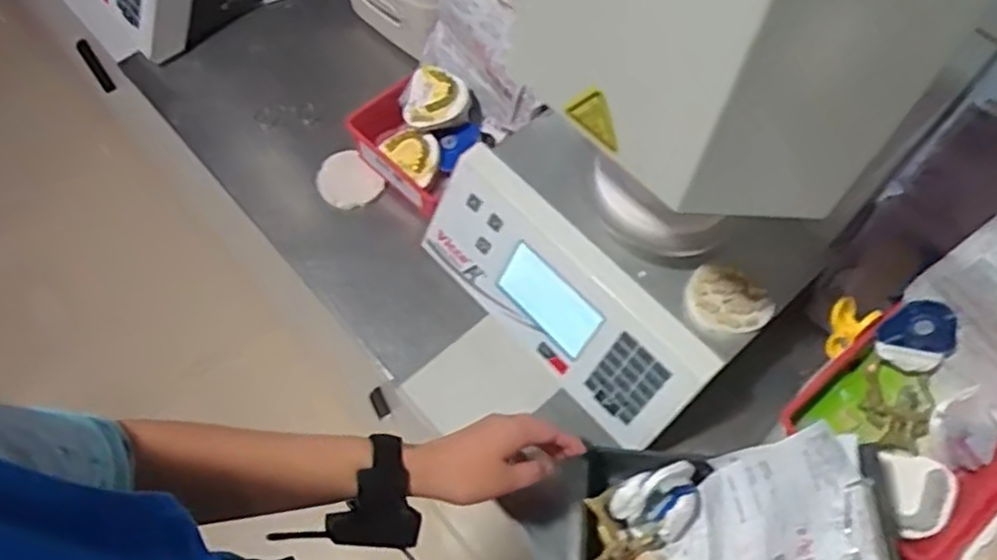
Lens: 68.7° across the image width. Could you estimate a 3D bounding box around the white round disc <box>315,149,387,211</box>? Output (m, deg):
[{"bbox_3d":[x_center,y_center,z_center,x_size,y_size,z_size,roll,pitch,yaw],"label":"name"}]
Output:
[{"bbox_3d":[-0.179,-0.117,0.857,0.067,0.016,0.075,-38,79,-16],"label":"white round disc"}]

